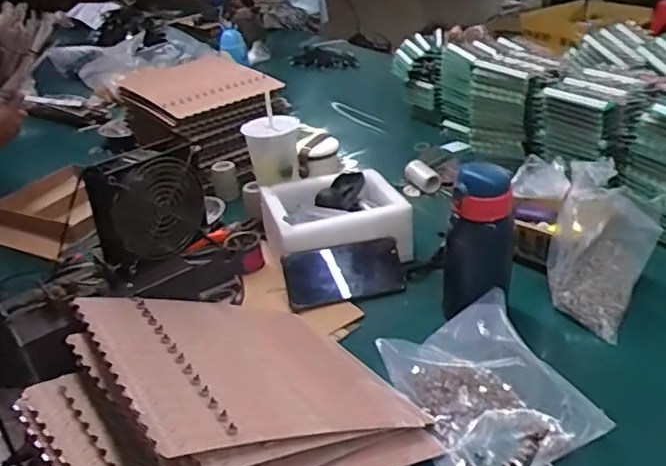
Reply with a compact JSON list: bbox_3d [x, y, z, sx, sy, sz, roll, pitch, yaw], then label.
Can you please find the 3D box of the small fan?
[{"bbox_3d":[-0.198,-0.031,0.647,0.130,0.116,0.046,-28,39,-32],"label":"small fan"}]

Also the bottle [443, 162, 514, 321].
[{"bbox_3d":[0.176,0.006,0.720,0.081,0.182,0.087,1,32,9],"label":"bottle"}]

